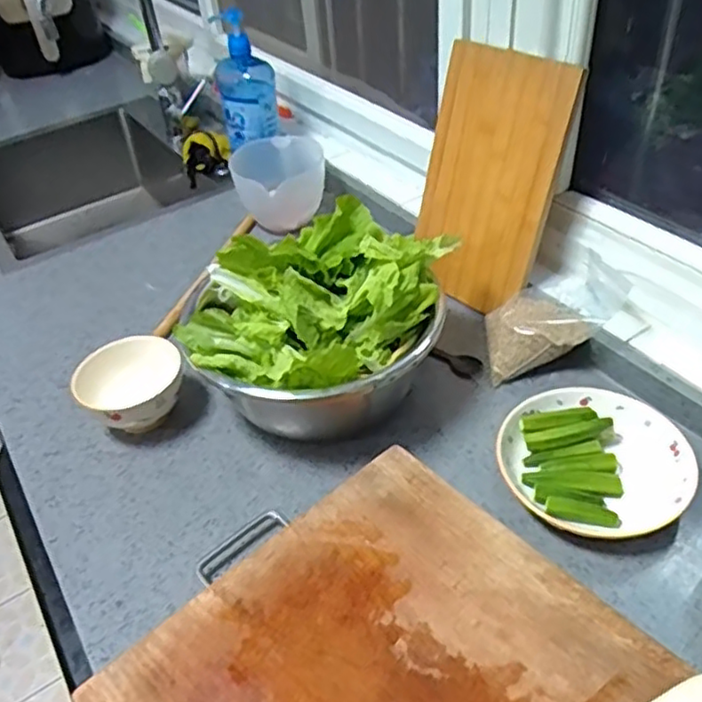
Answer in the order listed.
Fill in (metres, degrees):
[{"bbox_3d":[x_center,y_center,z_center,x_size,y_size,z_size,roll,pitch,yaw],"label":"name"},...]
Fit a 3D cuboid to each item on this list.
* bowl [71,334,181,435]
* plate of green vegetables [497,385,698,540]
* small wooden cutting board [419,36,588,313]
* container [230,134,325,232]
[{"bbox_3d":[-0.237,0.046,0.750,0.110,0.065,0.117,-4,41,3],"label":"bowl"},{"bbox_3d":[0.232,0.102,0.647,0.162,0.042,0.167,-4,41,3],"label":"plate of green vegetables"},{"bbox_3d":[0.155,-0.198,0.796,0.015,0.280,0.169,-14,37,-42],"label":"small wooden cutting board"},{"bbox_3d":[-0.109,-0.256,1.033,0.137,0.085,0.141,-13,41,-8],"label":"container"}]

